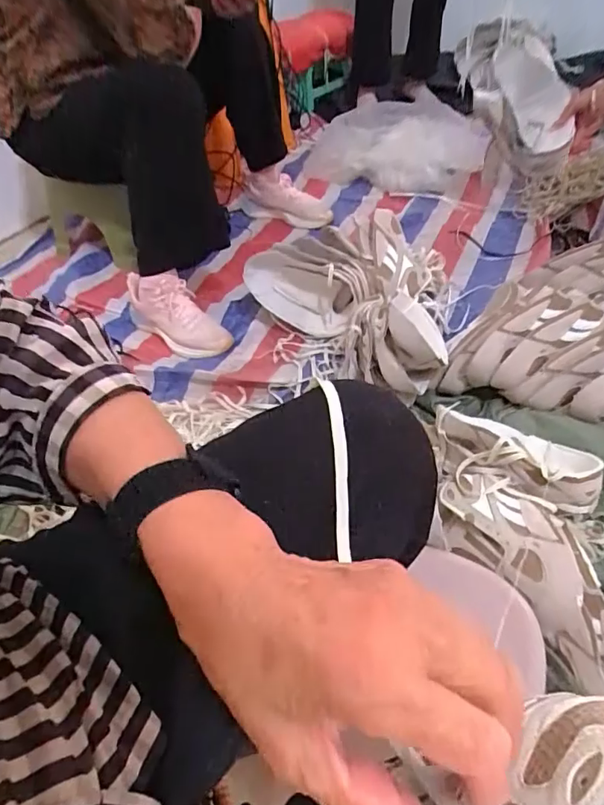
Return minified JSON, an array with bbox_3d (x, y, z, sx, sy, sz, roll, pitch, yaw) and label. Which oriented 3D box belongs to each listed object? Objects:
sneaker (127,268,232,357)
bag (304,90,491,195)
[{"bbox_3d":[-0.282,-0.208,1.089,0.116,0.113,0.282,-36,57,-24],"label":"sneaker"},{"bbox_3d":[0.292,-0.818,1.524,0.542,0.169,0.499,1,50,4],"label":"bag"}]

